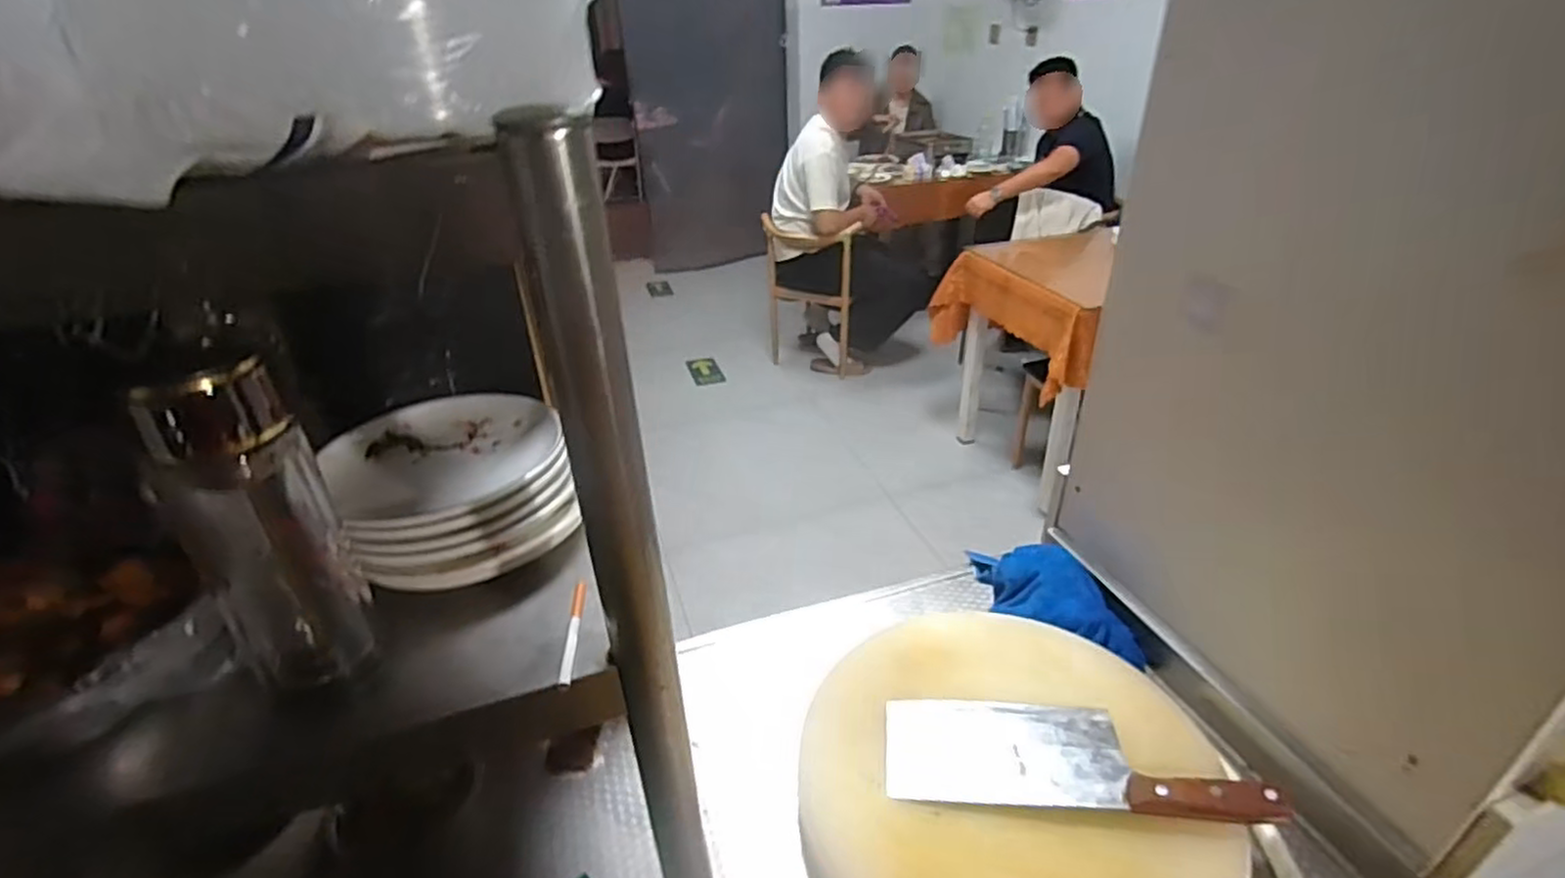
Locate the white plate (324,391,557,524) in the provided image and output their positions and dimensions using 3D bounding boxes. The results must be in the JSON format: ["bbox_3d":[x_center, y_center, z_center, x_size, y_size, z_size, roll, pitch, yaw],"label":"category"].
[{"bbox_3d":[-0.253,0.007,0.528,0.160,0.018,0.160,-1,31,1],"label":"white plate"}]

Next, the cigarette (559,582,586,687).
[{"bbox_3d":[-0.129,0.117,0.443,0.007,0.009,0.088,-5,31,-6],"label":"cigarette"}]

